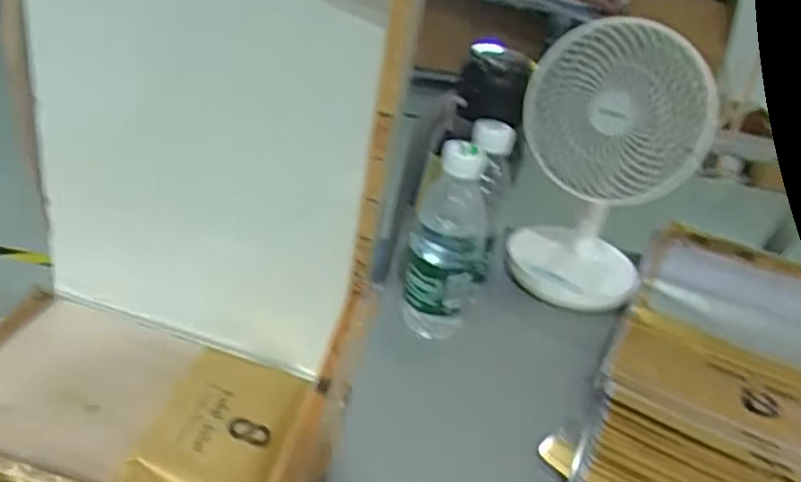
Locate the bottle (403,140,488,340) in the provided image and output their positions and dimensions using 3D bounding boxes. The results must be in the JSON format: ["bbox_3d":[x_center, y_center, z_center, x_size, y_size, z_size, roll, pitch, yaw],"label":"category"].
[{"bbox_3d":[0.041,-0.001,0.600,0.061,0.170,0.061,12,31,4],"label":"bottle"}]

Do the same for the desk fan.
[{"bbox_3d":[0.188,-0.074,0.669,0.150,0.251,0.117,10,31,-1],"label":"desk fan"}]

